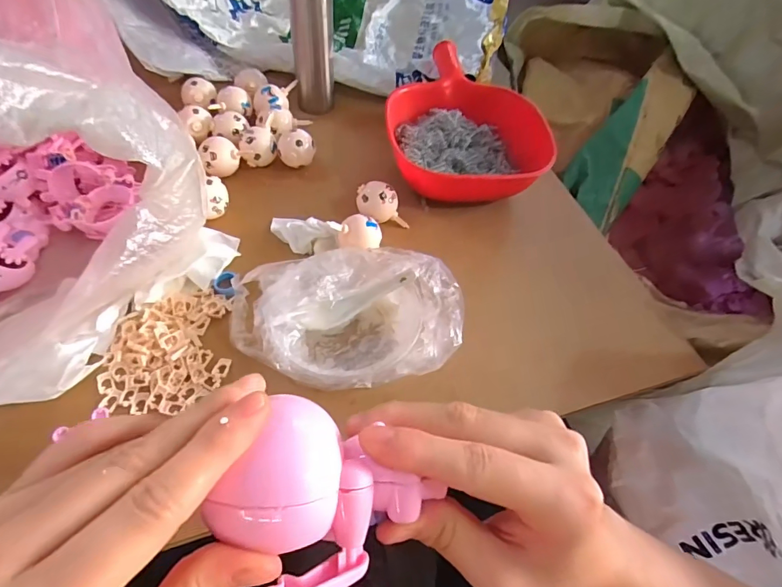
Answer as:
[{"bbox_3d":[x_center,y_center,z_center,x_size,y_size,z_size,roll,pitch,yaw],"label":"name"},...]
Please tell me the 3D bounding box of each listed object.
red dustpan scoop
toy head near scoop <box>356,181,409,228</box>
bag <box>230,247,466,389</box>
[{"bbox_3d":[0.099,-0.229,0.597,0.208,0.073,0.282,2,55,-3],"label":"red dustpan scoop"},{"bbox_3d":[-0.010,-0.105,0.525,0.060,0.052,0.042,-3,56,-7],"label":"toy head near scoop"},{"bbox_3d":[-0.045,0.020,0.427,0.214,0.064,0.139,-2,56,-7],"label":"bag"}]

